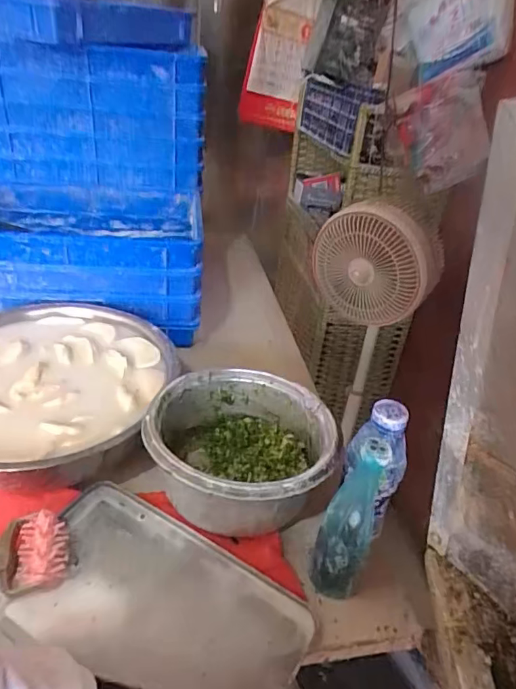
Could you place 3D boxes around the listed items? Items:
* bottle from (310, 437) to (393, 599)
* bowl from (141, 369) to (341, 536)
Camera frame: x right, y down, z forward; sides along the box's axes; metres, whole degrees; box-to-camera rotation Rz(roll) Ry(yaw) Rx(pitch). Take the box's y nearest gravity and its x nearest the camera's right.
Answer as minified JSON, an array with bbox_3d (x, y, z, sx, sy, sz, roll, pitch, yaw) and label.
[{"bbox_3d":[0.099,0.196,0.552,0.052,0.216,0.047,15,33,14],"label":"bottle"},{"bbox_3d":[-0.026,0.150,0.687,0.236,0.130,0.241,4,32,-3],"label":"bowl"}]

